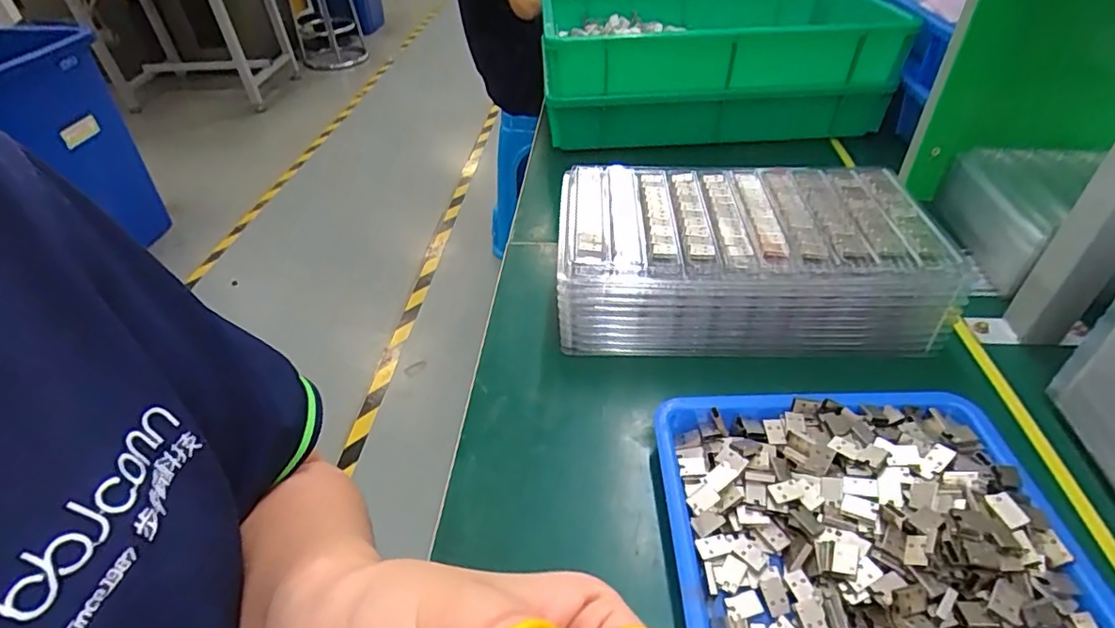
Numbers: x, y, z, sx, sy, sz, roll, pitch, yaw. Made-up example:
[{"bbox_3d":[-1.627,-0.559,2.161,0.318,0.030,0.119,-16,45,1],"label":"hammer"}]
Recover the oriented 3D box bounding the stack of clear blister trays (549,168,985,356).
[{"bbox_3d":[0.150,-0.049,0.490,0.292,0.093,0.169,2,41,4],"label":"stack of clear blister trays"}]

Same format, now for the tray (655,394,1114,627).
[{"bbox_3d":[0.173,0.117,0.329,0.209,0.035,0.166,0,41,2],"label":"tray"}]

